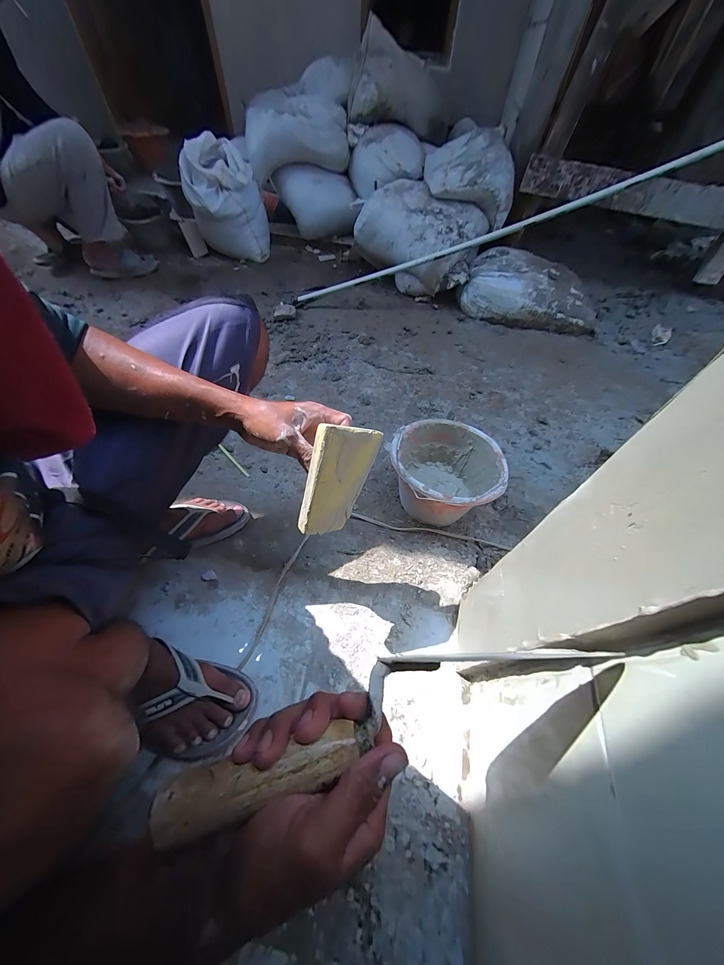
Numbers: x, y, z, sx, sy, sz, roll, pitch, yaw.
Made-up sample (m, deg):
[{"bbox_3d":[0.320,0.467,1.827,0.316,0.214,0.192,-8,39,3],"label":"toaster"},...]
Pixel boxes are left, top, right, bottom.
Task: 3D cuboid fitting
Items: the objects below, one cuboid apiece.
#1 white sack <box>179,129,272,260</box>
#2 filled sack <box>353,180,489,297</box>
[{"bbox_3d":[-0.600,-1.237,1.436,0.315,0.374,0.271,-14,57,-12],"label":"white sack"},{"bbox_3d":[0.213,-0.984,1.294,0.493,0.262,0.256,28,59,16],"label":"filled sack"}]

